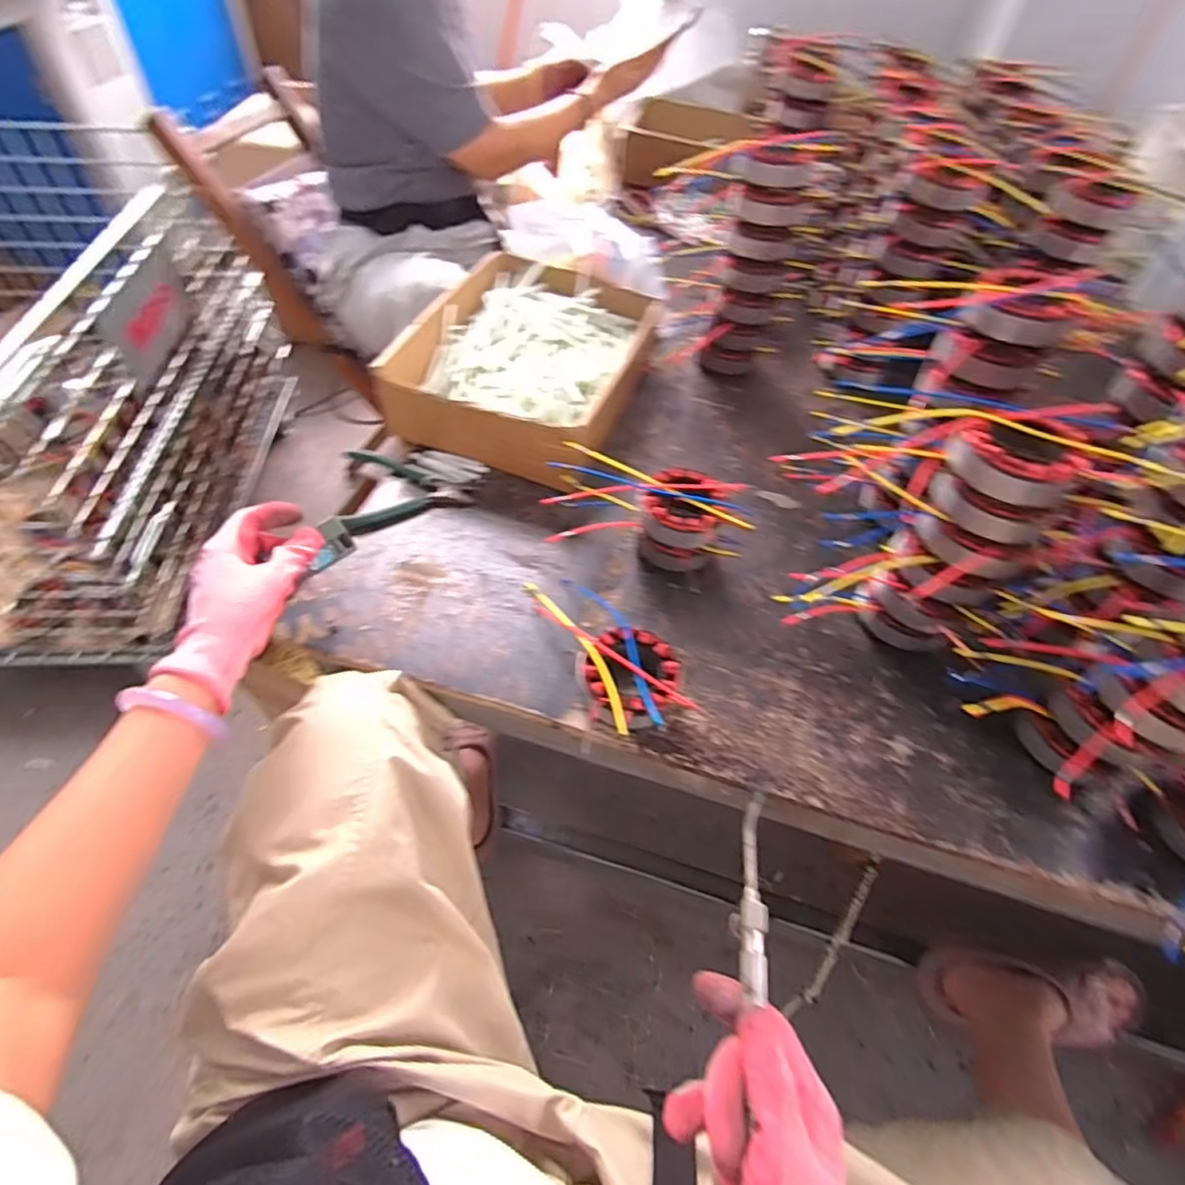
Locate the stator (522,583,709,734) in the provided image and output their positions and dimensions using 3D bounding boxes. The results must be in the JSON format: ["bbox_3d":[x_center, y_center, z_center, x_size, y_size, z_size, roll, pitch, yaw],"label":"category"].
[{"bbox_3d":[0.014,0.044,0.565,0.087,0.043,0.187,-17,56,-16],"label":"stator"}]

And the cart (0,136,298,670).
[{"bbox_3d":[-1.039,-0.360,1.088,0.691,0.514,0.828,1,53,-3],"label":"cart"}]

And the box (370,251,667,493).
[{"bbox_3d":[-0.074,-0.284,0.770,0.246,0.091,0.322,18,54,9],"label":"box"}]

